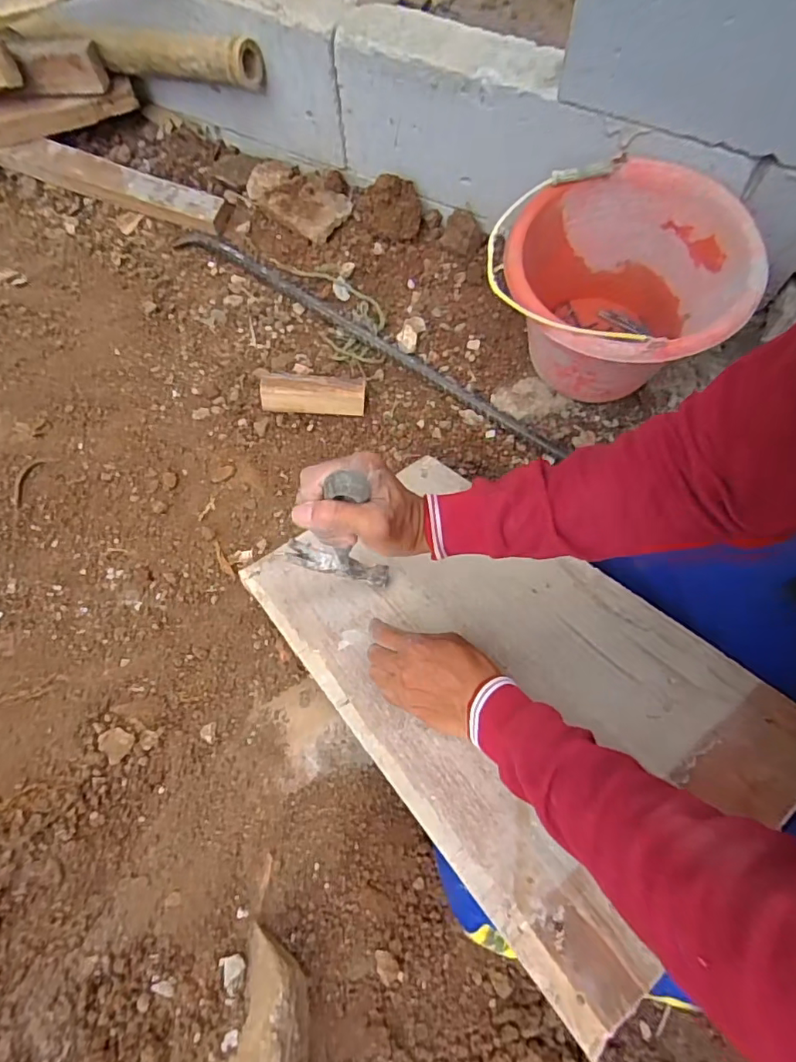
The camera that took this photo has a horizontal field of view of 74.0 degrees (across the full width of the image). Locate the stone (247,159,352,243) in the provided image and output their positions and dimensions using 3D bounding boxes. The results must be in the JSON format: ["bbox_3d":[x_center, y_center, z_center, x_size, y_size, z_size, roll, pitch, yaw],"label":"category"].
[{"bbox_3d":[-0.181,-0.586,0.934,0.197,0.040,0.104,34,76,12],"label":"stone"}]

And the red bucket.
[{"bbox_3d":[0.284,-0.297,0.712,0.271,0.209,0.268,0,72,1],"label":"red bucket"}]

